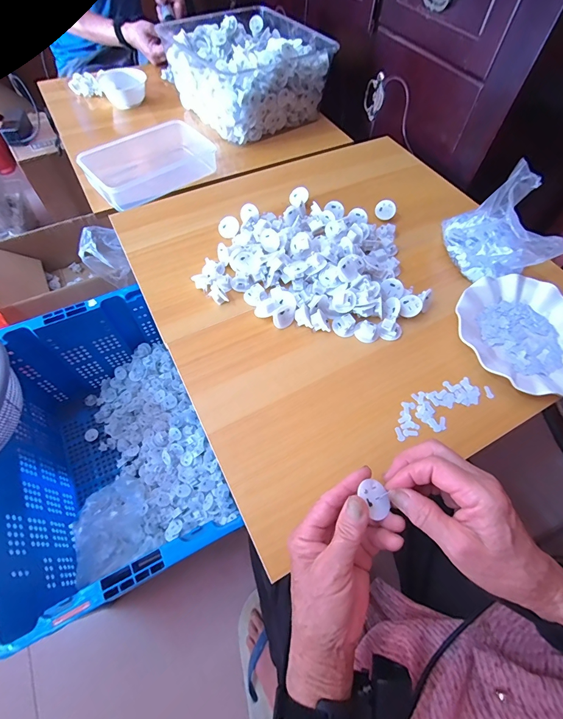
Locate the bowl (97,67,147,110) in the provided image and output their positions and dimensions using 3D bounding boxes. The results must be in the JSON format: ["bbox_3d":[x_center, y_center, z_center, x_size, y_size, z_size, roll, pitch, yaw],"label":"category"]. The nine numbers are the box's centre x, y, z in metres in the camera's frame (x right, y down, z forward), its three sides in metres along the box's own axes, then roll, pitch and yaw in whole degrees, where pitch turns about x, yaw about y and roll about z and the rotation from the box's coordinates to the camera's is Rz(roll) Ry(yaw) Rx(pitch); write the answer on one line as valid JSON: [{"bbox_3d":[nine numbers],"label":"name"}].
[{"bbox_3d":[-0.390,-0.679,0.840,0.113,0.047,0.121,-19,62,-13],"label":"bowl"}]

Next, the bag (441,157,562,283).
[{"bbox_3d":[0.302,-0.173,0.475,0.077,0.126,0.156,-10,61,-8],"label":"bag"}]

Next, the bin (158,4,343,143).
[{"bbox_3d":[-0.082,-0.678,0.798,0.302,0.140,0.314,-30,65,-18],"label":"bin"}]

